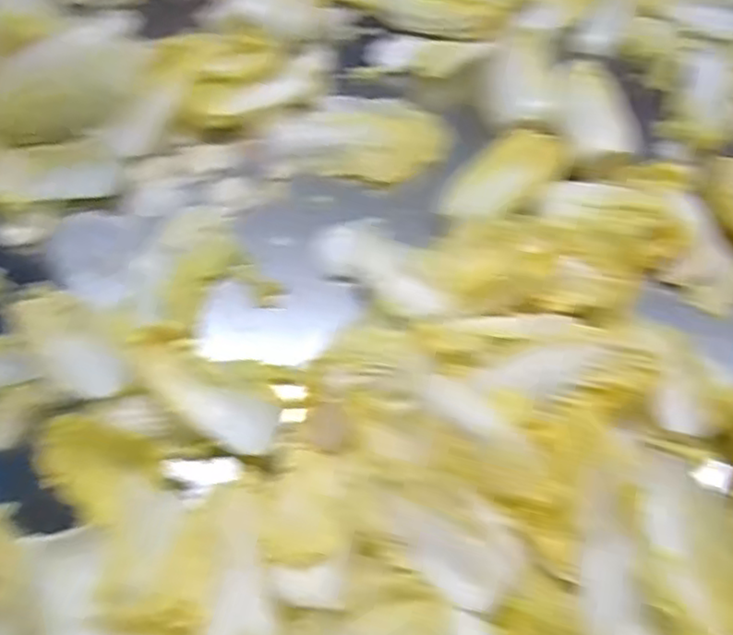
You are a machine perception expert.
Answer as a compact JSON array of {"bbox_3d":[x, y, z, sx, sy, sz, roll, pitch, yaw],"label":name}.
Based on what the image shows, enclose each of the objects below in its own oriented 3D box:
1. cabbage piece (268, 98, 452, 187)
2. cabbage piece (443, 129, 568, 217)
[{"bbox_3d":[-0.008,-0.163,0.614,0.163,0.017,0.092,10,61,10],"label":"cabbage piece"},{"bbox_3d":[0.113,-0.117,0.558,0.107,0.018,0.064,-41,65,-18],"label":"cabbage piece"}]

